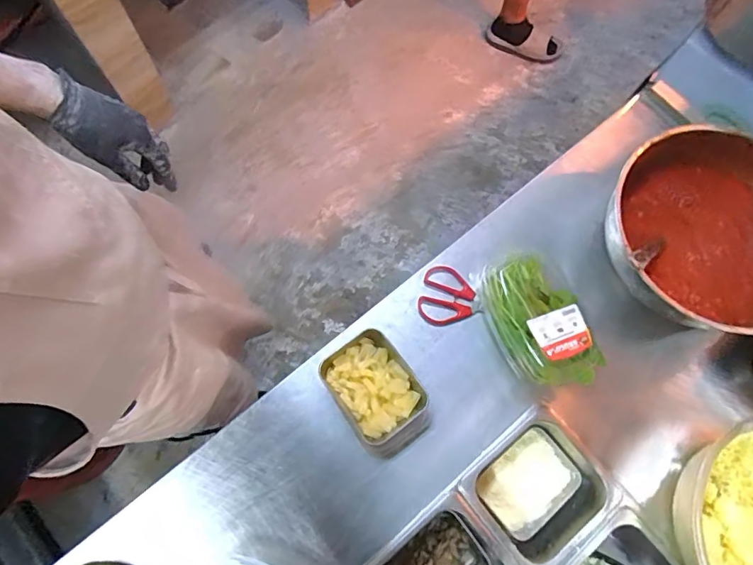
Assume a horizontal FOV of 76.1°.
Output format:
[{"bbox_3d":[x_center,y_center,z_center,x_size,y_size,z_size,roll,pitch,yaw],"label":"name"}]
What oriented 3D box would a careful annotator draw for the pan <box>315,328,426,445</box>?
[{"bbox_3d":[-0.005,0.142,0.672,0.106,0.044,0.135,-35,76,-12],"label":"pan"}]

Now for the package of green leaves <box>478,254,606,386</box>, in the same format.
[{"bbox_3d":[0.234,0.053,0.693,0.135,0.076,0.206,-29,75,-10],"label":"package of green leaves"}]

